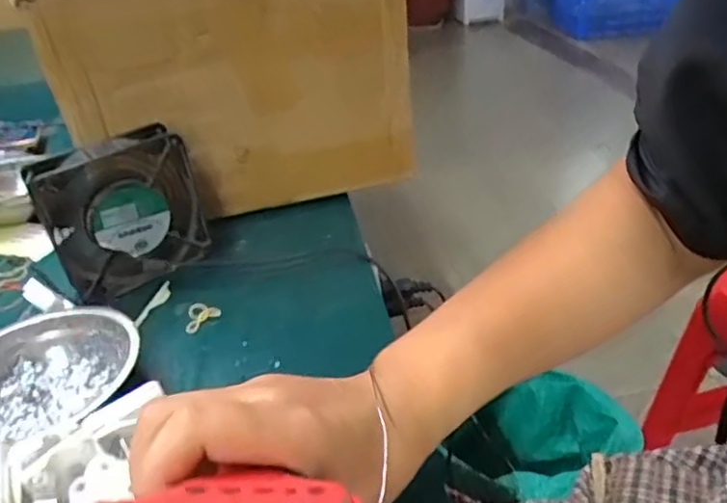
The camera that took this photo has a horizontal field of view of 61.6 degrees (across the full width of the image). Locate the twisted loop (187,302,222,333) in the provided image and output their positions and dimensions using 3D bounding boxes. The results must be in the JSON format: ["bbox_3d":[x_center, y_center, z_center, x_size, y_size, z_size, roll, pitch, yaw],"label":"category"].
[{"bbox_3d":[-0.130,0.050,0.479,0.030,0.006,0.026,-30,40,-34],"label":"twisted loop"}]

